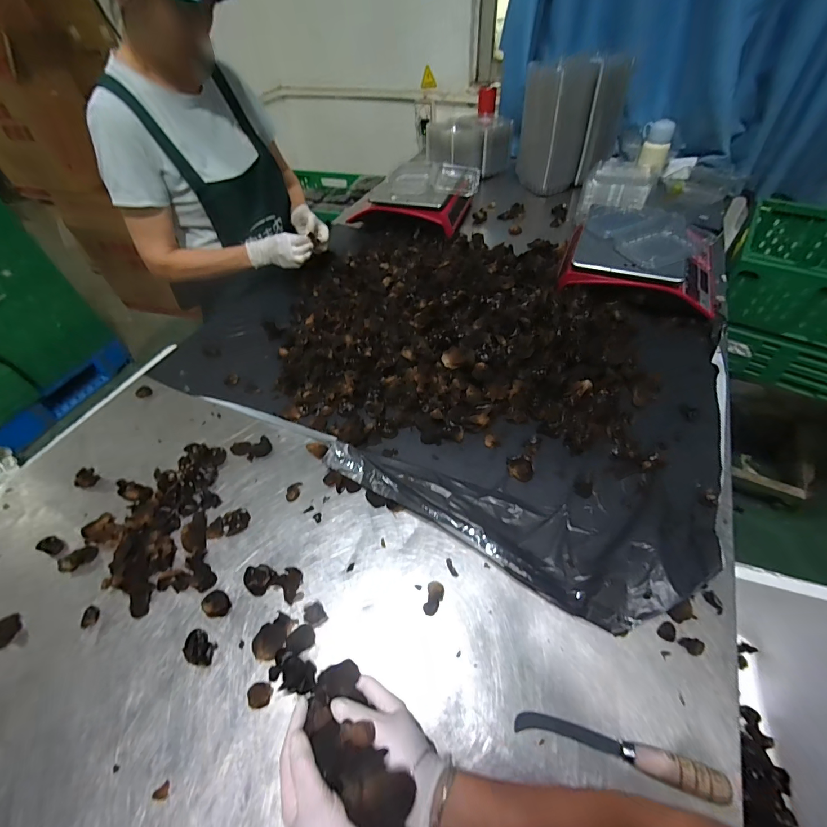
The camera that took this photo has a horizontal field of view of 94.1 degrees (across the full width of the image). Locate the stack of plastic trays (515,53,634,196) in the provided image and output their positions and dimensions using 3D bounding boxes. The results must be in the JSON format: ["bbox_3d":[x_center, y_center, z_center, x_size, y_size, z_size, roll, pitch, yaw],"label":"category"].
[{"bbox_3d":[0.536,-0.959,1.275,0.312,0.307,0.201,-21,52,-14],"label":"stack of plastic trays"}]

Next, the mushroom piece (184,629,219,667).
[{"bbox_3d":[-0.275,0.301,0.495,0.037,0.017,0.035,10,53,12],"label":"mushroom piece"}]

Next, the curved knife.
[{"bbox_3d":[0.211,0.353,0.403,0.197,0.031,0.027,10,53,12],"label":"curved knife"}]

